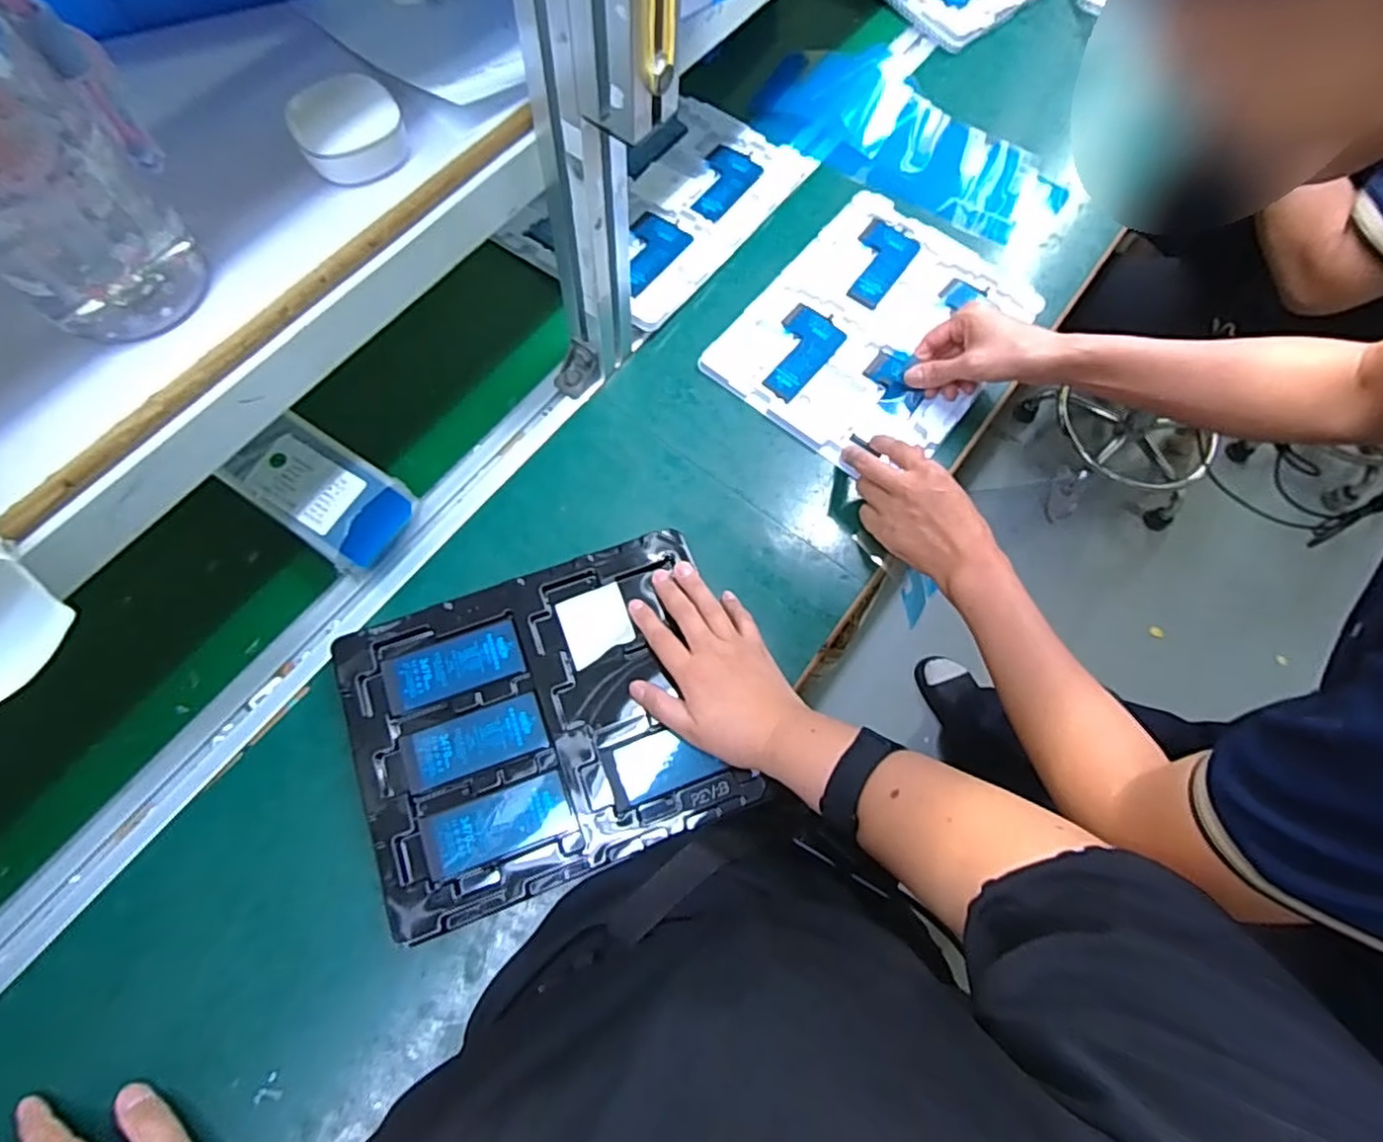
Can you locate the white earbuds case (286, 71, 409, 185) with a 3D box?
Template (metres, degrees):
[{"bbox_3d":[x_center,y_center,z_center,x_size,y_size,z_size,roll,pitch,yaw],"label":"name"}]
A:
[{"bbox_3d":[-0.189,-0.246,0.372,0.055,0.027,0.049,-28,74,-12],"label":"white earbuds case"}]

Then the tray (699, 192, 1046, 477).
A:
[{"bbox_3d":[0.181,-0.228,0.650,0.230,0.014,0.286,37,73,10],"label":"tray"}]

